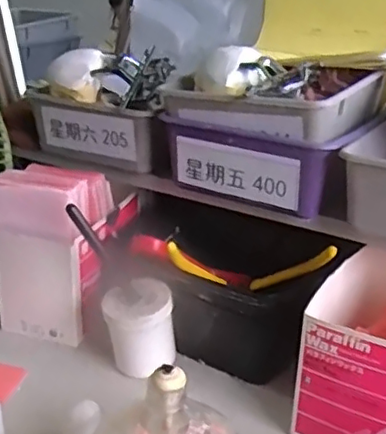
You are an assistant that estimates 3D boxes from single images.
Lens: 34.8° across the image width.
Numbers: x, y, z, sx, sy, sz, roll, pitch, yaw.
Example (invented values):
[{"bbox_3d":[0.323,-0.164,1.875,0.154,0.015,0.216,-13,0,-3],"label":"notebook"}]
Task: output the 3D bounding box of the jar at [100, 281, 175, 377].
[{"bbox_3d":[-0.043,0.092,0.497,0.053,0.062,0.050,1,22,0],"label":"jar"}]

